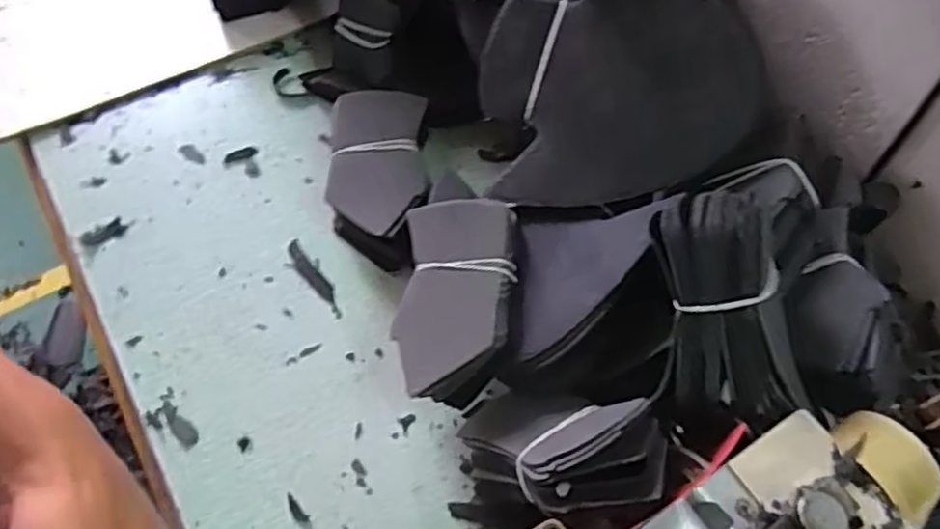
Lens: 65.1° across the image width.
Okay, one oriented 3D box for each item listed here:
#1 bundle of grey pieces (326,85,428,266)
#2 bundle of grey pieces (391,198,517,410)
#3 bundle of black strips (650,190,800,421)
[{"bbox_3d":[-0.076,-0.073,0.612,0.077,0.039,0.149,-1,63,-2],"label":"bundle of grey pieces"},{"bbox_3d":[-0.010,0.022,0.513,0.077,0.033,0.145,6,63,2],"label":"bundle of grey pieces"},{"bbox_3d":[0.144,0.026,0.423,0.054,0.034,0.126,-9,94,-5],"label":"bundle of black strips"}]

